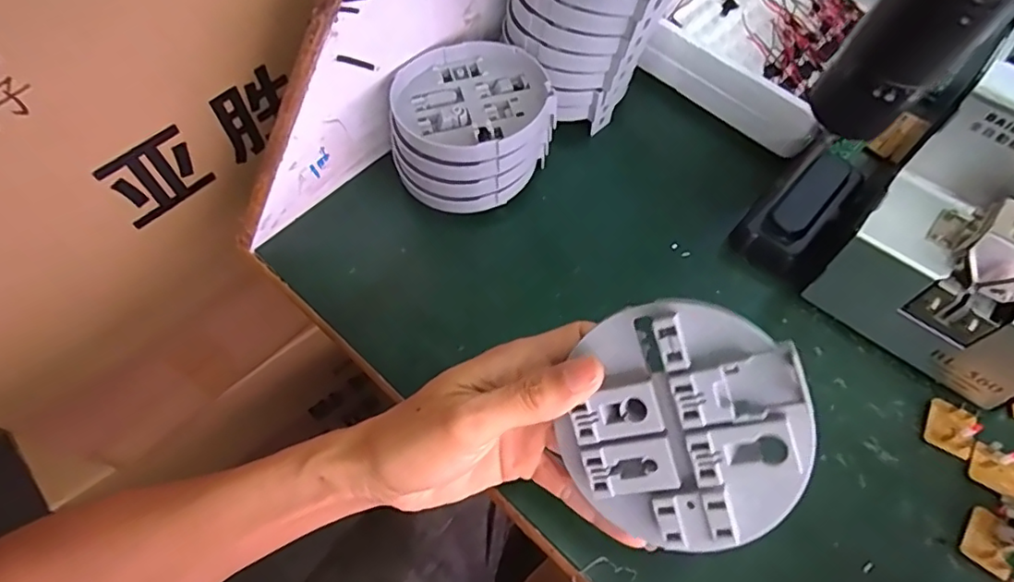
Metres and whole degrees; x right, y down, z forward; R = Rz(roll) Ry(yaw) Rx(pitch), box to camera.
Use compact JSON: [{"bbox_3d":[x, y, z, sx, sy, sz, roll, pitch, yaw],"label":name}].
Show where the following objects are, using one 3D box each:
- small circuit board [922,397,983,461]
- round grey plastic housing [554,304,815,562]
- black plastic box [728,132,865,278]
[{"bbox_3d":[0.263,0.080,0.339,0.025,0.007,0.030,24,68,29],"label":"small circuit board"},{"bbox_3d":[0.072,0.055,0.239,0.097,0.023,0.099,0,90,20],"label":"round grey plastic housing"},{"bbox_3d":[0.209,-0.060,0.410,0.106,0.029,0.044,-40,68,-19],"label":"black plastic box"}]

